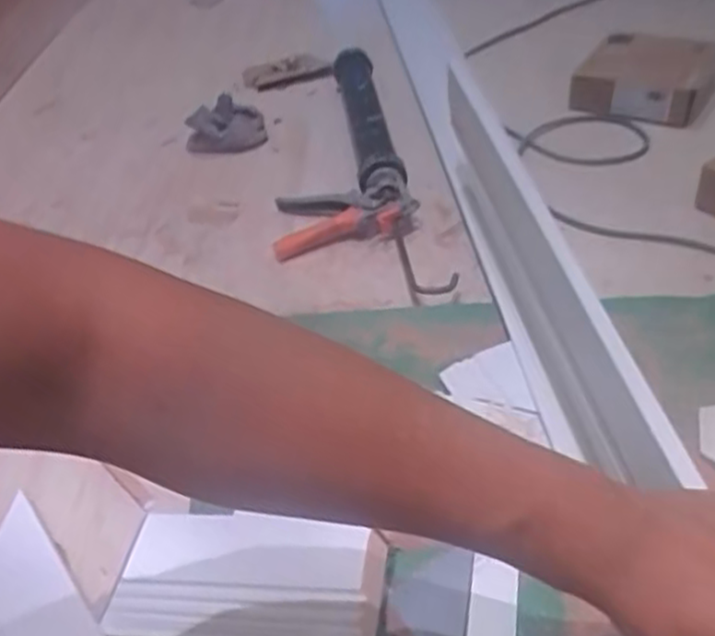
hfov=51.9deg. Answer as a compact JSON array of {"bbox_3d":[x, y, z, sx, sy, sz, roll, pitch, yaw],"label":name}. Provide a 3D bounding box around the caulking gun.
[{"bbox_3d":[-0.033,-0.234,1.017,0.191,0.052,0.625,-10,42,-3],"label":"caulking gun"}]

